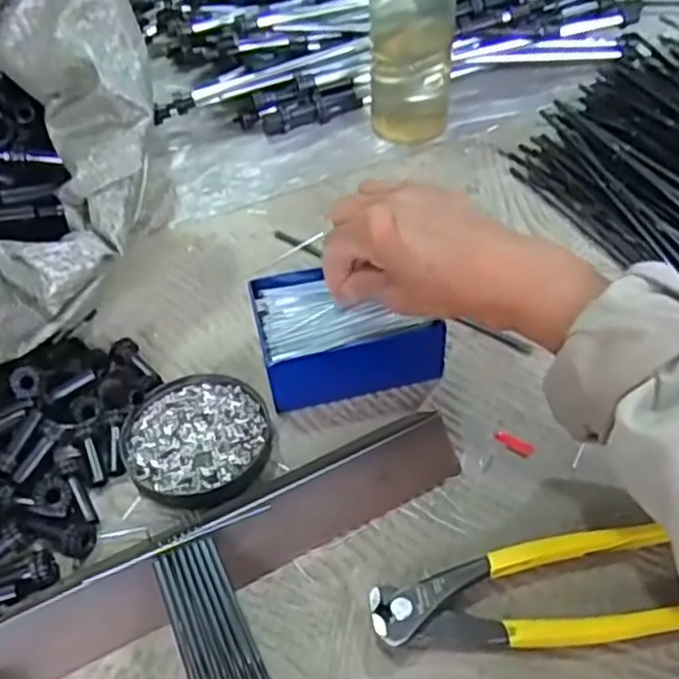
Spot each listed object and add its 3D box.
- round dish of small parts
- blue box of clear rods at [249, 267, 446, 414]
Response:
[{"bbox_3d":[-0.082,0.057,0.423,0.082,0.013,0.083,-3,45,3],"label":"round dish of small parts"},{"bbox_3d":[0.003,-0.006,0.453,0.106,0.041,0.079,-13,46,-8],"label":"blue box of clear rods"}]

